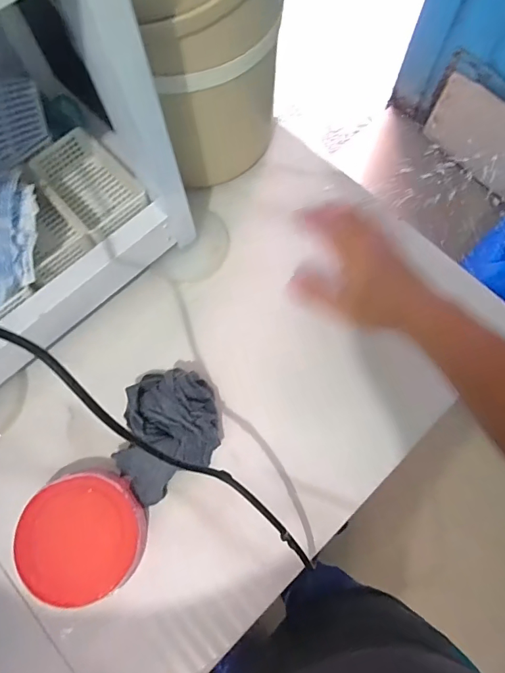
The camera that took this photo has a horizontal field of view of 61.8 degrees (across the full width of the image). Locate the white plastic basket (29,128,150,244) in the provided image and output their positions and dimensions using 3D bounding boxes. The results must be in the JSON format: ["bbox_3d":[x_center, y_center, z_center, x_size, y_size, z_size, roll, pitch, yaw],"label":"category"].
[{"bbox_3d":[-0.180,-0.165,0.471,0.090,0.041,0.134,-41,77,-13],"label":"white plastic basket"}]

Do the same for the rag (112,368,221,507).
[{"bbox_3d":[-0.088,0.102,0.440,0.098,0.040,0.133,10,72,3],"label":"rag"}]

